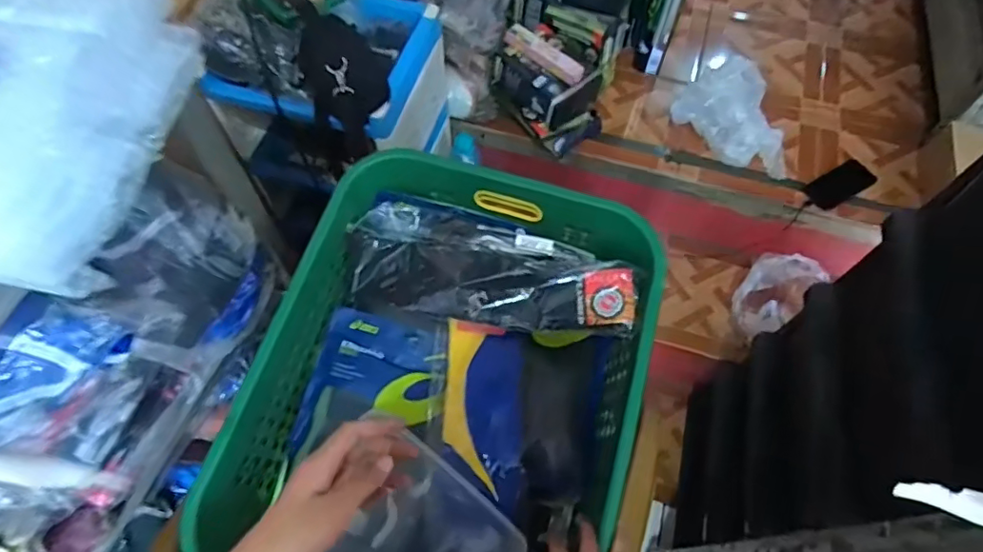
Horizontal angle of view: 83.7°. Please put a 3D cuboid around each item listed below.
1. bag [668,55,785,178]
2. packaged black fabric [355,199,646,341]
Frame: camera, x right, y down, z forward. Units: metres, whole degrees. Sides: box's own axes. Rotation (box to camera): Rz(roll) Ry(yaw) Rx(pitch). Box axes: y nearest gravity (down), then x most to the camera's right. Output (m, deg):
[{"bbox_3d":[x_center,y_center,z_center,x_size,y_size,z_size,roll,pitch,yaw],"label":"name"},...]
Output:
[{"bbox_3d":[0.533,-0.340,1.192,0.157,0.124,0.260,-24,64,-15],"label":"bag"},{"bbox_3d":[-0.008,-0.001,0.726,0.379,0.069,0.127,18,61,8],"label":"packaged black fabric"}]

